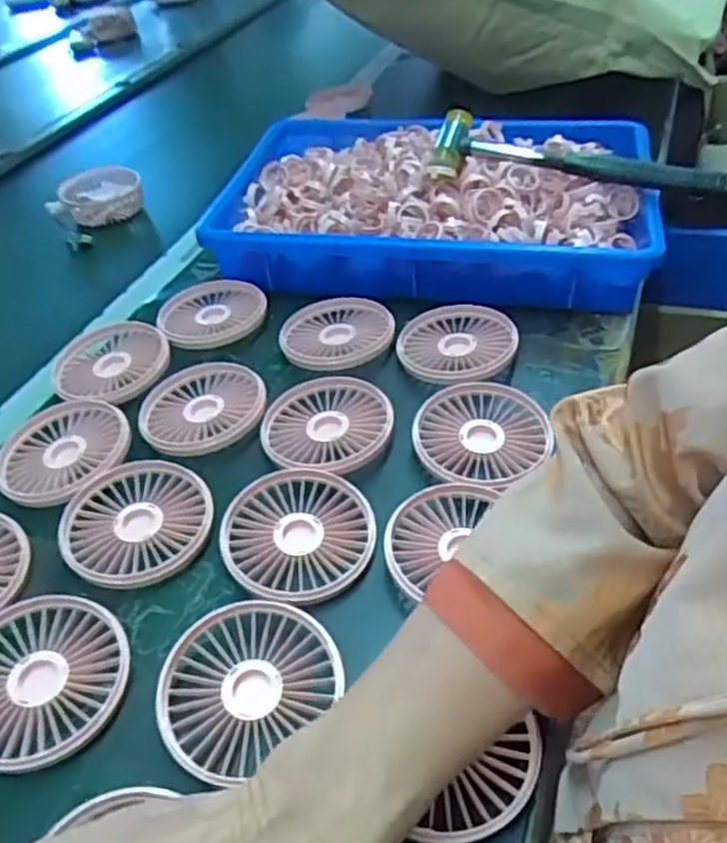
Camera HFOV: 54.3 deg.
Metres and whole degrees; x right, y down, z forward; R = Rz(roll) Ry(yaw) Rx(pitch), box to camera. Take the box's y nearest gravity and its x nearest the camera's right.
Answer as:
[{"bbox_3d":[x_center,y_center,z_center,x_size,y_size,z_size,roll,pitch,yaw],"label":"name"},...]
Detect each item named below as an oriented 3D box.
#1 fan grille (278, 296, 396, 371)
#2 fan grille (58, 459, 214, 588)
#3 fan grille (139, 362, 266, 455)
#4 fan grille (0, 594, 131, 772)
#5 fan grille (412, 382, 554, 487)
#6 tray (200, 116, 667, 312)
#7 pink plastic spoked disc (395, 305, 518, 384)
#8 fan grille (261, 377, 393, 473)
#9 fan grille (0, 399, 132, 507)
[{"bbox_3d":[-0.021,-0.071,0.553,0.082,0.011,0.087,-4,43,3],"label":"fan grille"},{"bbox_3d":[-0.136,0.058,0.428,0.088,0.010,0.082,-4,43,3],"label":"fan grille"},{"bbox_3d":[-0.113,-0.010,0.501,0.086,0.010,0.086,-4,43,3],"label":"fan grille"},{"bbox_3d":[-0.166,0.133,0.362,0.087,0.021,0.086,-4,43,3],"label":"fan grille"},{"bbox_3d":[0.077,0.009,0.467,0.089,0.020,0.080,-36,50,-28],"label":"fan grille"},{"bbox_3d":[0.066,-0.203,0.640,0.357,0.072,0.253,3,43,11],"label":"tray"},{"bbox_3d":[0.071,-0.056,0.535,0.082,0.025,0.081,-4,43,3],"label":"pink plastic spoked disc"},{"bbox_3d":[-0.024,0.002,0.478,0.086,0.009,0.086,-4,43,3],"label":"fan grille"},{"bbox_3d":[-0.203,0.018,0.478,0.087,0.011,0.087,-4,43,3],"label":"fan grille"}]

